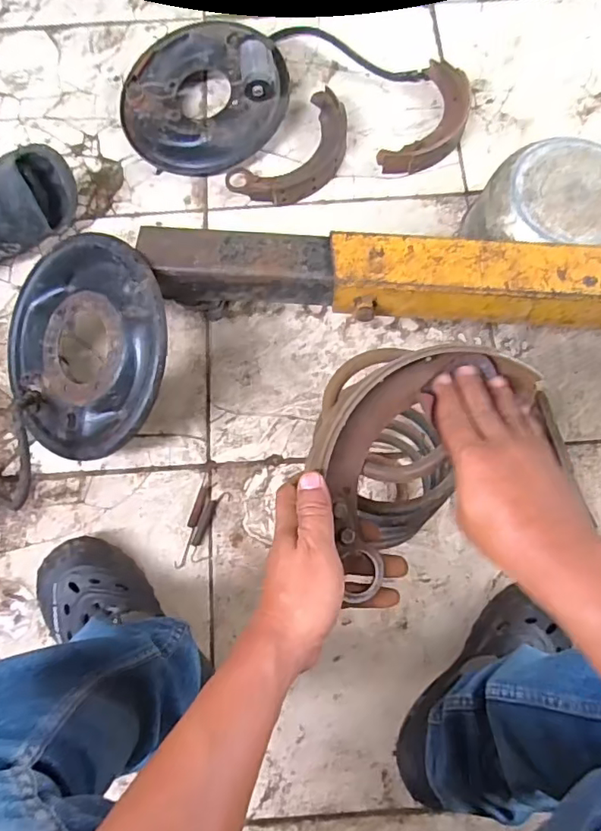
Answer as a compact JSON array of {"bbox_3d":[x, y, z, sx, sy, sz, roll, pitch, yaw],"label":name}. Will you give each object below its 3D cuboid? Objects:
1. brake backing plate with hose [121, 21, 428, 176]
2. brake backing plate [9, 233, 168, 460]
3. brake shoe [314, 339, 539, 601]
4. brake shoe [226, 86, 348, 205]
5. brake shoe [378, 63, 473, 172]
[{"bbox_3d":[-0.068,-0.561,0.875,0.464,0.081,0.249,-29,76,-6],"label":"brake backing plate with hose"},{"bbox_3d":[-0.269,-0.089,0.686,0.266,0.036,0.264,1,91,28],"label":"brake backing plate"},{"bbox_3d":[0.083,0.014,0.412,0.107,0.051,0.227,41,80,11],"label":"brake shoe"},{"bbox_3d":[-0.003,-0.406,0.857,0.224,0.031,0.121,-44,78,-10],"label":"brake shoe"},{"bbox_3d":[0.210,-0.468,0.867,0.102,0.035,0.223,27,77,8],"label":"brake shoe"}]

